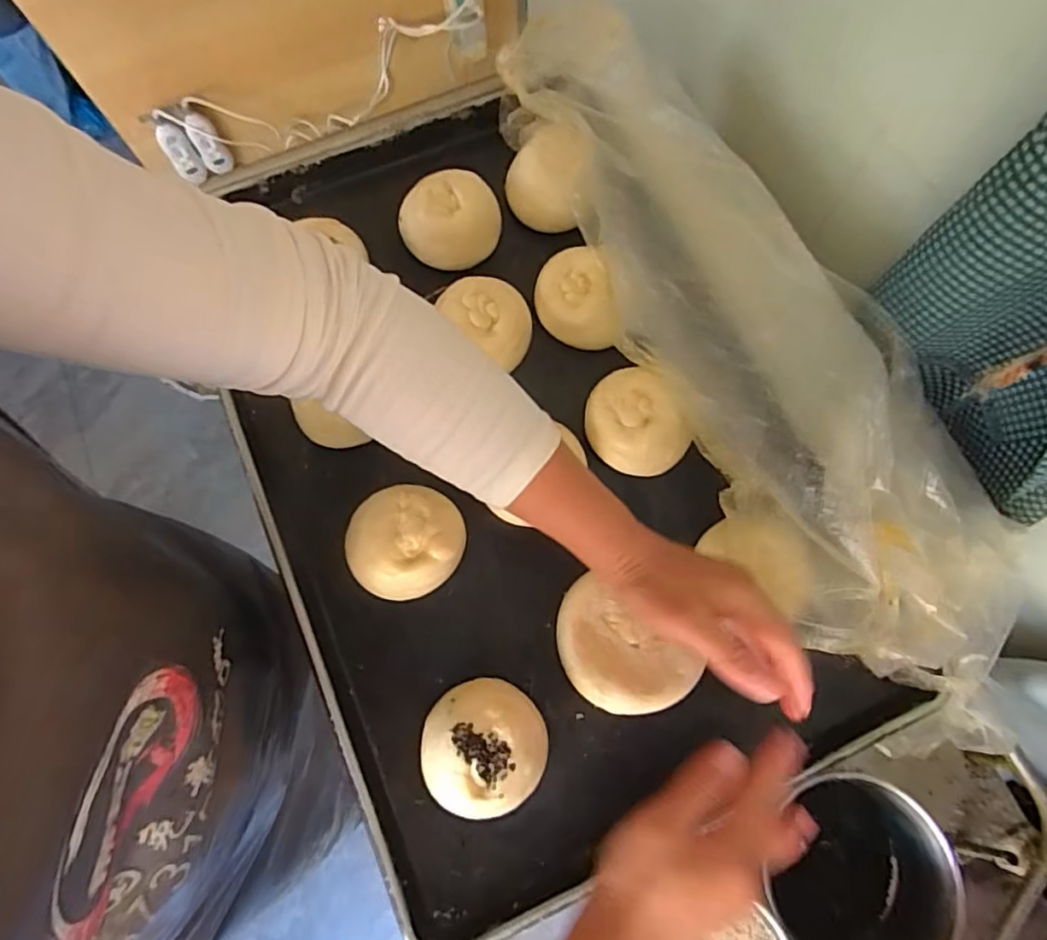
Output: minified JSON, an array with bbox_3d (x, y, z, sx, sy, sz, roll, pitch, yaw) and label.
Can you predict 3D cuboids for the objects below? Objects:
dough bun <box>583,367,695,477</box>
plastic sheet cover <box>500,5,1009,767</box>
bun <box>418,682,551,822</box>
[{"bbox_3d":[0.084,-0.037,0.466,0.070,0.041,0.075,-1,73,2],"label":"dough bun"},{"bbox_3d":[0.166,-0.116,0.454,0.177,0.071,0.630,-26,74,-6],"label":"plastic sheet cover"},{"bbox_3d":[-0.025,0.179,0.394,0.076,0.026,0.080,-1,73,2],"label":"bun"}]

